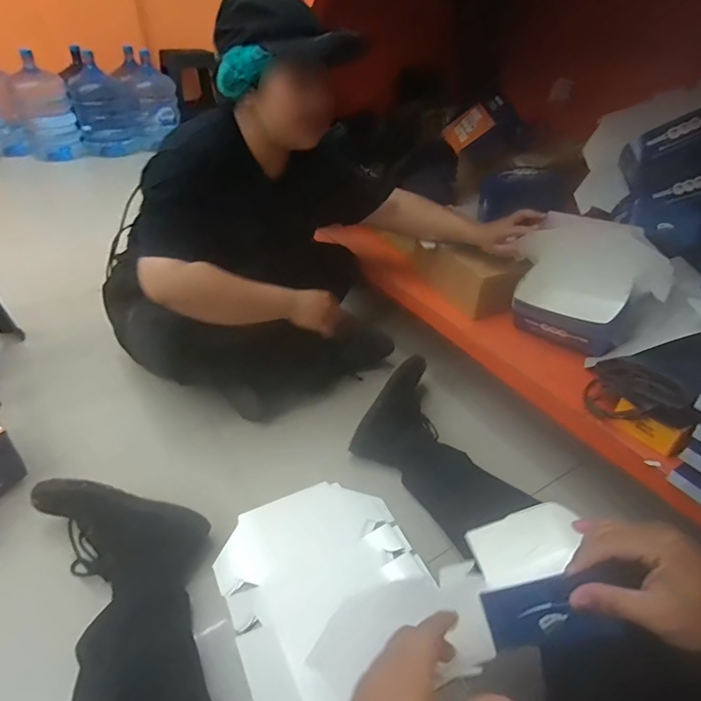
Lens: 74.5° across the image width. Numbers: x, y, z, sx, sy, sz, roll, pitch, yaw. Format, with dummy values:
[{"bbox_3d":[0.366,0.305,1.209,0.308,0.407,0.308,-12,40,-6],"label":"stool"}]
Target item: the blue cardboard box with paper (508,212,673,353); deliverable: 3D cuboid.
[{"bbox_3d":[0.445,-0.126,0.883,0.258,0.229,0.122,25,42,27],"label":"blue cardboard box with paper"}]

